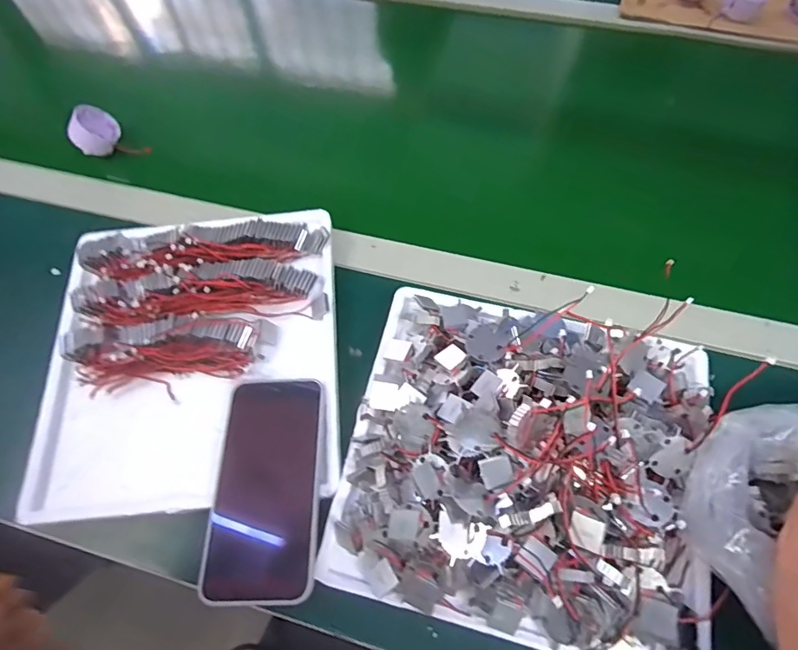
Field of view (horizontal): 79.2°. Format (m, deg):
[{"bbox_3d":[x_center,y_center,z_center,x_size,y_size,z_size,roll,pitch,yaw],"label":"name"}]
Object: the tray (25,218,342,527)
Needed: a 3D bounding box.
[{"bbox_3d":[-0.183,0.021,0.430,0.251,0.032,0.270,-5,64,0],"label":"tray"}]

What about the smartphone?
[{"bbox_3d":[-0.101,0.121,0.374,0.079,0.014,0.163,-2,64,1],"label":"smartphone"}]

